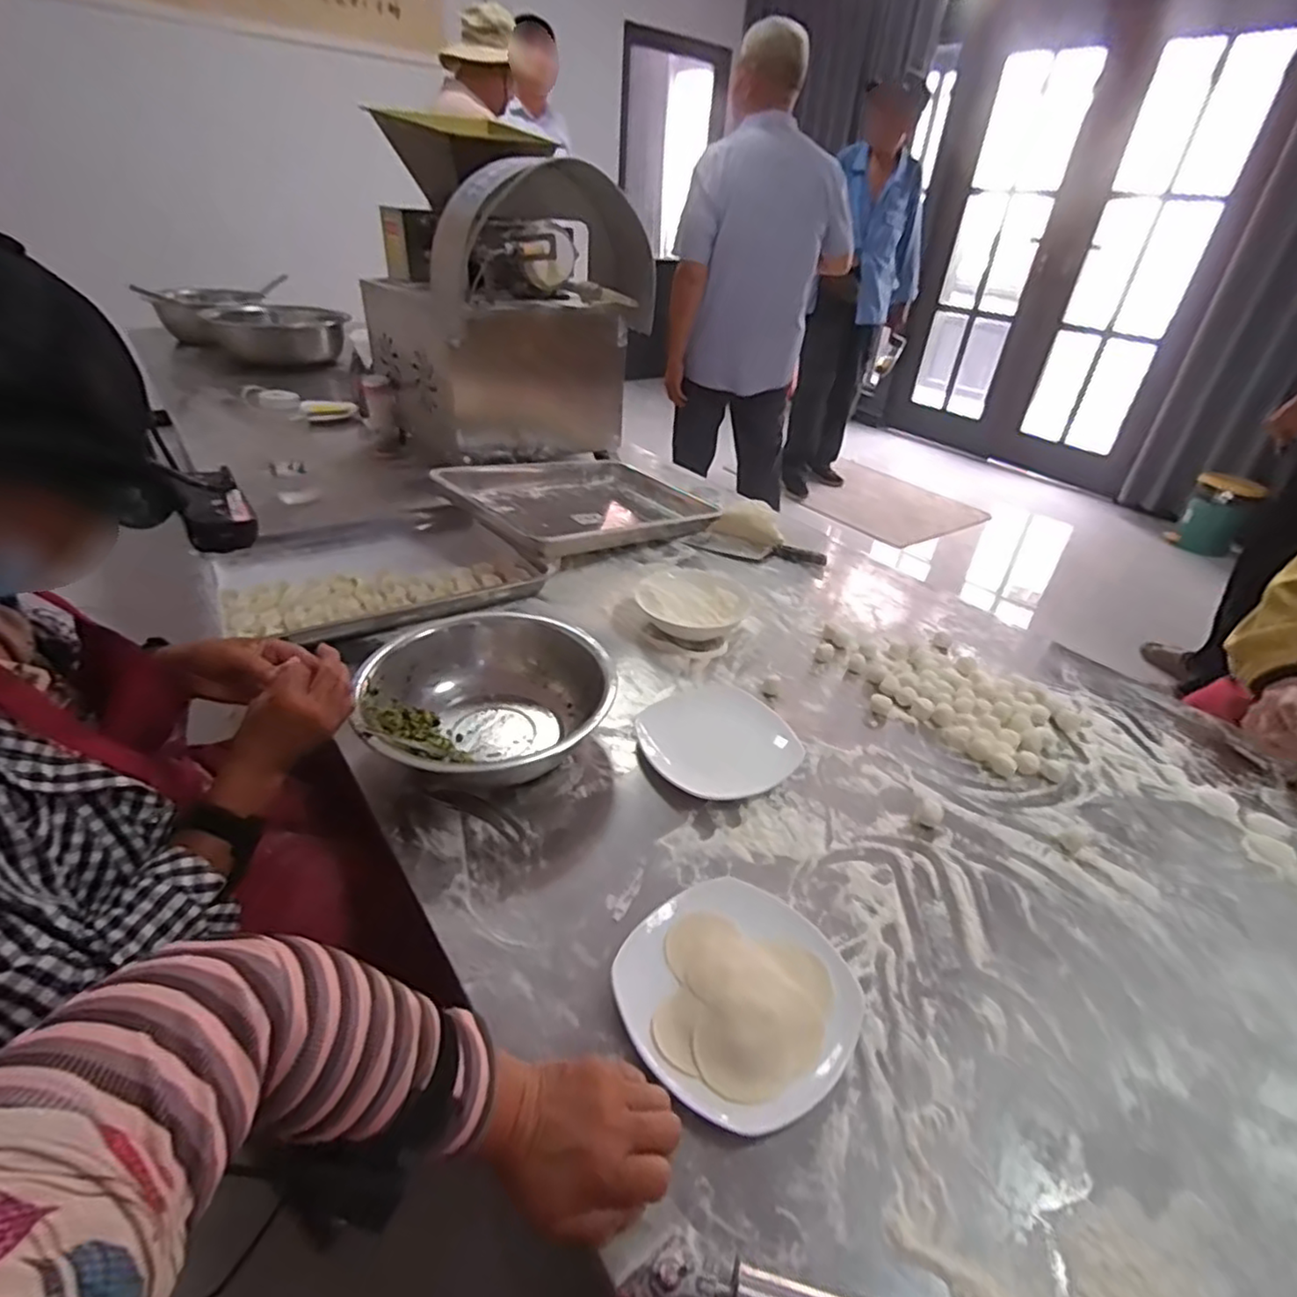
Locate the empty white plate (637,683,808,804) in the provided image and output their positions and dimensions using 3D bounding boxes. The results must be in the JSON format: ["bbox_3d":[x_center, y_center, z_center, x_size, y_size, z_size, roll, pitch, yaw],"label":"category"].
[{"bbox_3d":[0.088,0.103,0.786,0.190,0.014,0.187,-23,44,-34],"label":"empty white plate"}]

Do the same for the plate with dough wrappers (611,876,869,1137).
[{"bbox_3d":[0.072,0.276,0.527,0.174,0.026,0.174,-24,45,-36],"label":"plate with dough wrappers"}]

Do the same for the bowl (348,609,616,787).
[{"bbox_3d":[-0.186,0.063,0.766,0.264,0.087,0.264,4,35,-3],"label":"bowl"}]

